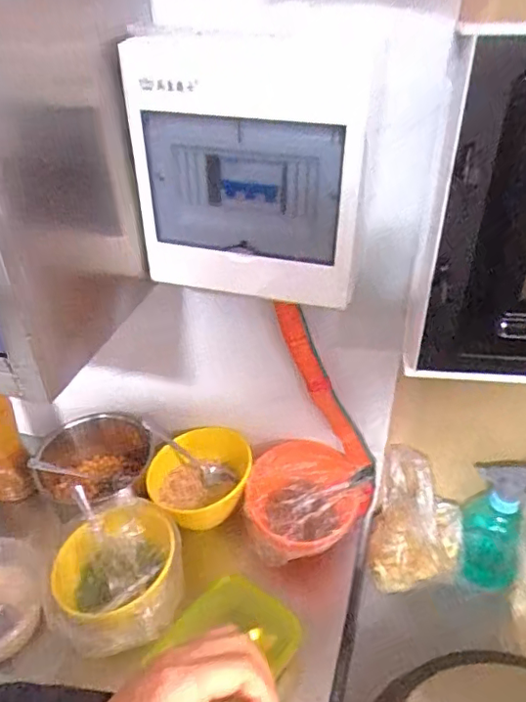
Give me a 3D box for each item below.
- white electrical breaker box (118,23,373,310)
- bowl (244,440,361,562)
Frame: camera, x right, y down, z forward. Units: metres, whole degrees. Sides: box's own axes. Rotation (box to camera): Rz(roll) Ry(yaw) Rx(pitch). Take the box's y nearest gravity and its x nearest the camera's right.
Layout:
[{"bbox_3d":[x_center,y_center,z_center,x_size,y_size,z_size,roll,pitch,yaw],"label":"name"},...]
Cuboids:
[{"bbox_3d":[-0.019,-0.149,0.475,0.204,0.226,0.050,11,39,15],"label":"white electrical breaker box"},{"bbox_3d":[0.049,0.198,0.711,0.143,0.092,0.143,-1,37,1],"label":"bowl"}]

